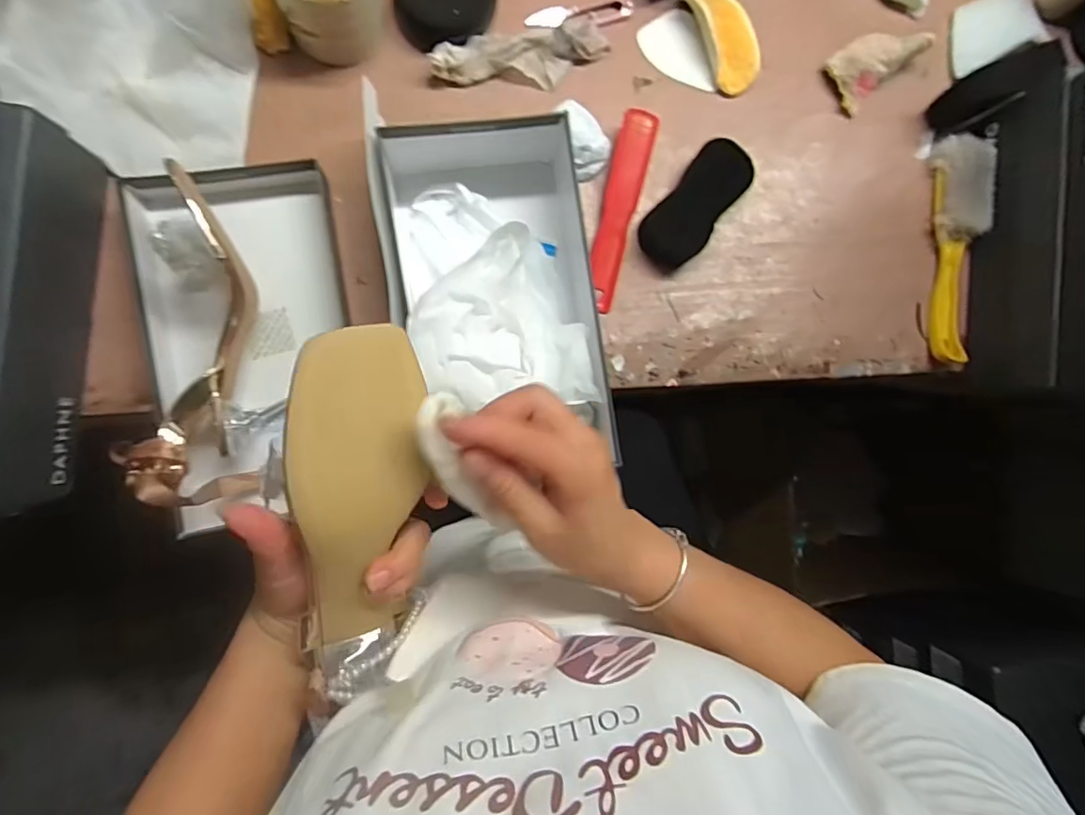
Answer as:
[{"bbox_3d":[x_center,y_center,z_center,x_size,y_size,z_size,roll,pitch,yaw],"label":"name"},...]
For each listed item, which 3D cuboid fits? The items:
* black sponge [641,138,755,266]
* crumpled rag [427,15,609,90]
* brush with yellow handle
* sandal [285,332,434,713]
[{"bbox_3d":[0.152,-0.199,0.546,0.057,0.029,0.128,38,86,-6],"label":"black sponge"},{"bbox_3d":[-0.019,-0.334,0.524,0.168,0.025,0.052,-14,92,-7],"label":"crumpled rag"},{"bbox_3d":[0.435,-0.166,0.576,0.045,0.032,0.232,4,90,-8],"label":"brush with yellow handle"},{"bbox_3d":[-0.104,0.063,0.309,0.071,0.051,0.208,1,100,-8],"label":"sandal"}]

